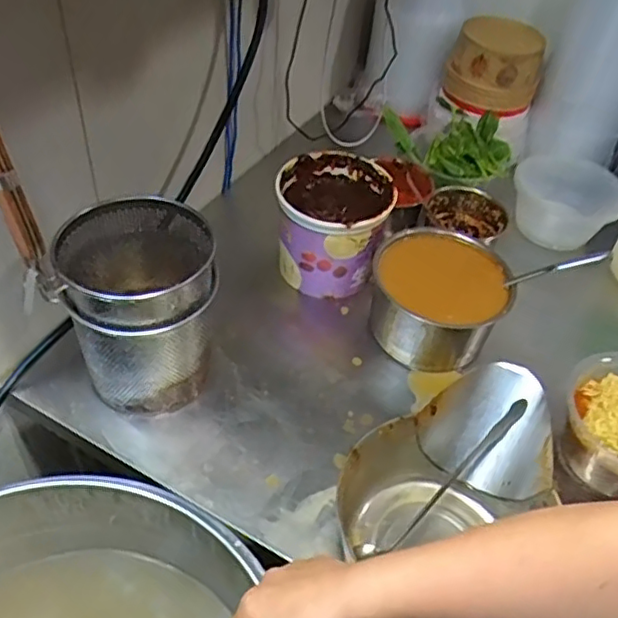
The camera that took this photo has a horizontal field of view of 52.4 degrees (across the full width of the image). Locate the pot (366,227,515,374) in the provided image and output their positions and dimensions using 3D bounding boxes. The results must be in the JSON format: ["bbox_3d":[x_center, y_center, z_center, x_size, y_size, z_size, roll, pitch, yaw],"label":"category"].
[{"bbox_3d":[0.161,-0.006,0.807,0.163,0.113,0.173,12,46,5],"label":"pot"}]

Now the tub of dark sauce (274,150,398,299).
[{"bbox_3d":[0.029,-0.117,0.858,0.148,0.131,0.160,3,46,-3],"label":"tub of dark sauce"}]

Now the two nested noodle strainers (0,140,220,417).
[{"bbox_3d":[-0.182,-0.053,0.641,0.170,0.354,0.161,-2,46,-8],"label":"two nested noodle strainers"}]

